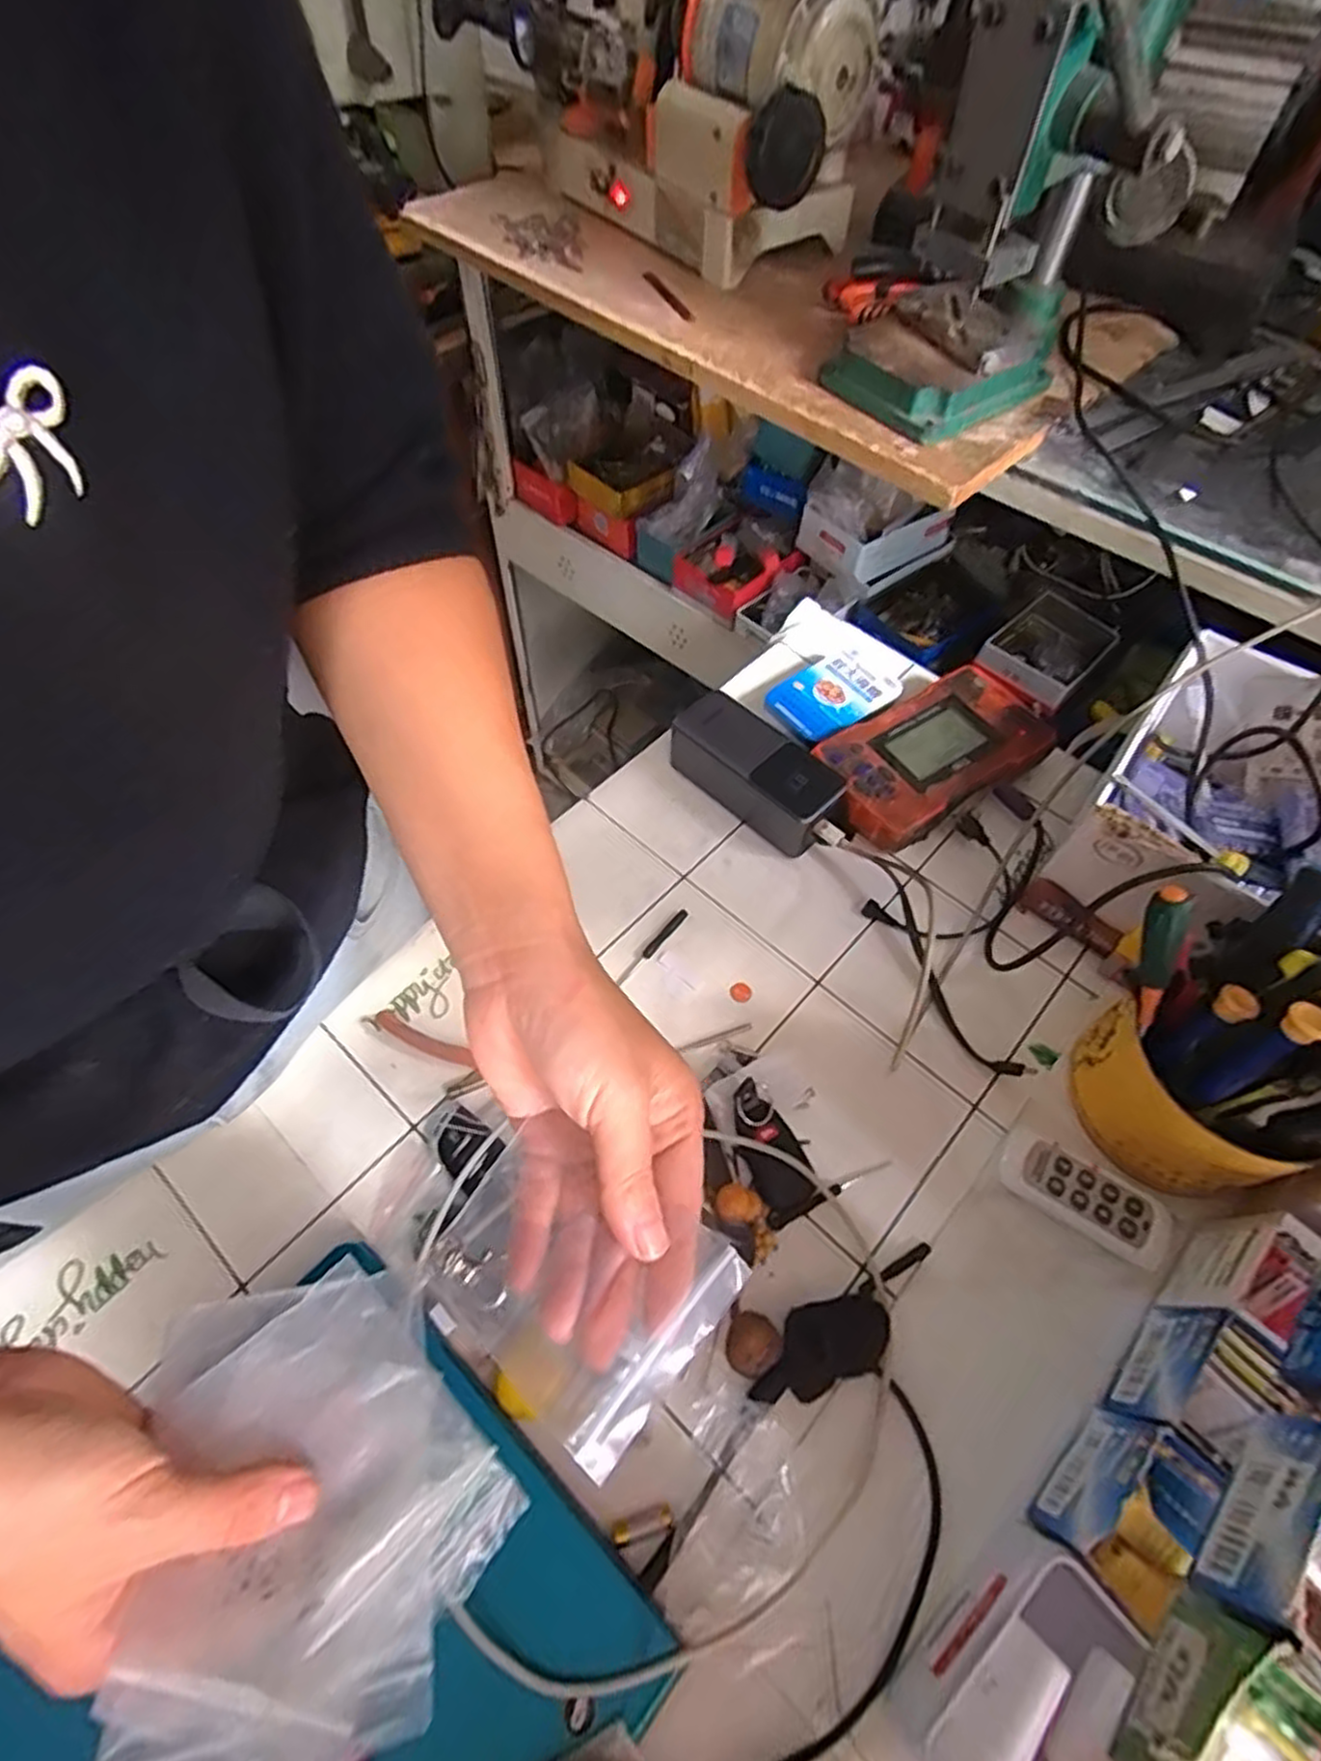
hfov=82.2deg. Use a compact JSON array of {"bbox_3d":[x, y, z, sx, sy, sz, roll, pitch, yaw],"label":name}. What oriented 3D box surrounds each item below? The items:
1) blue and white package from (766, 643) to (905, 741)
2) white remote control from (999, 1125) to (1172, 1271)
[{"bbox_3d":[0.144,-0.153,0.613,0.109,0.012,0.073,-34,64,-20],"label":"blue and white package"},{"bbox_3d":[0.237,0.178,0.427,0.089,0.015,0.037,32,63,18],"label":"white remote control"}]

